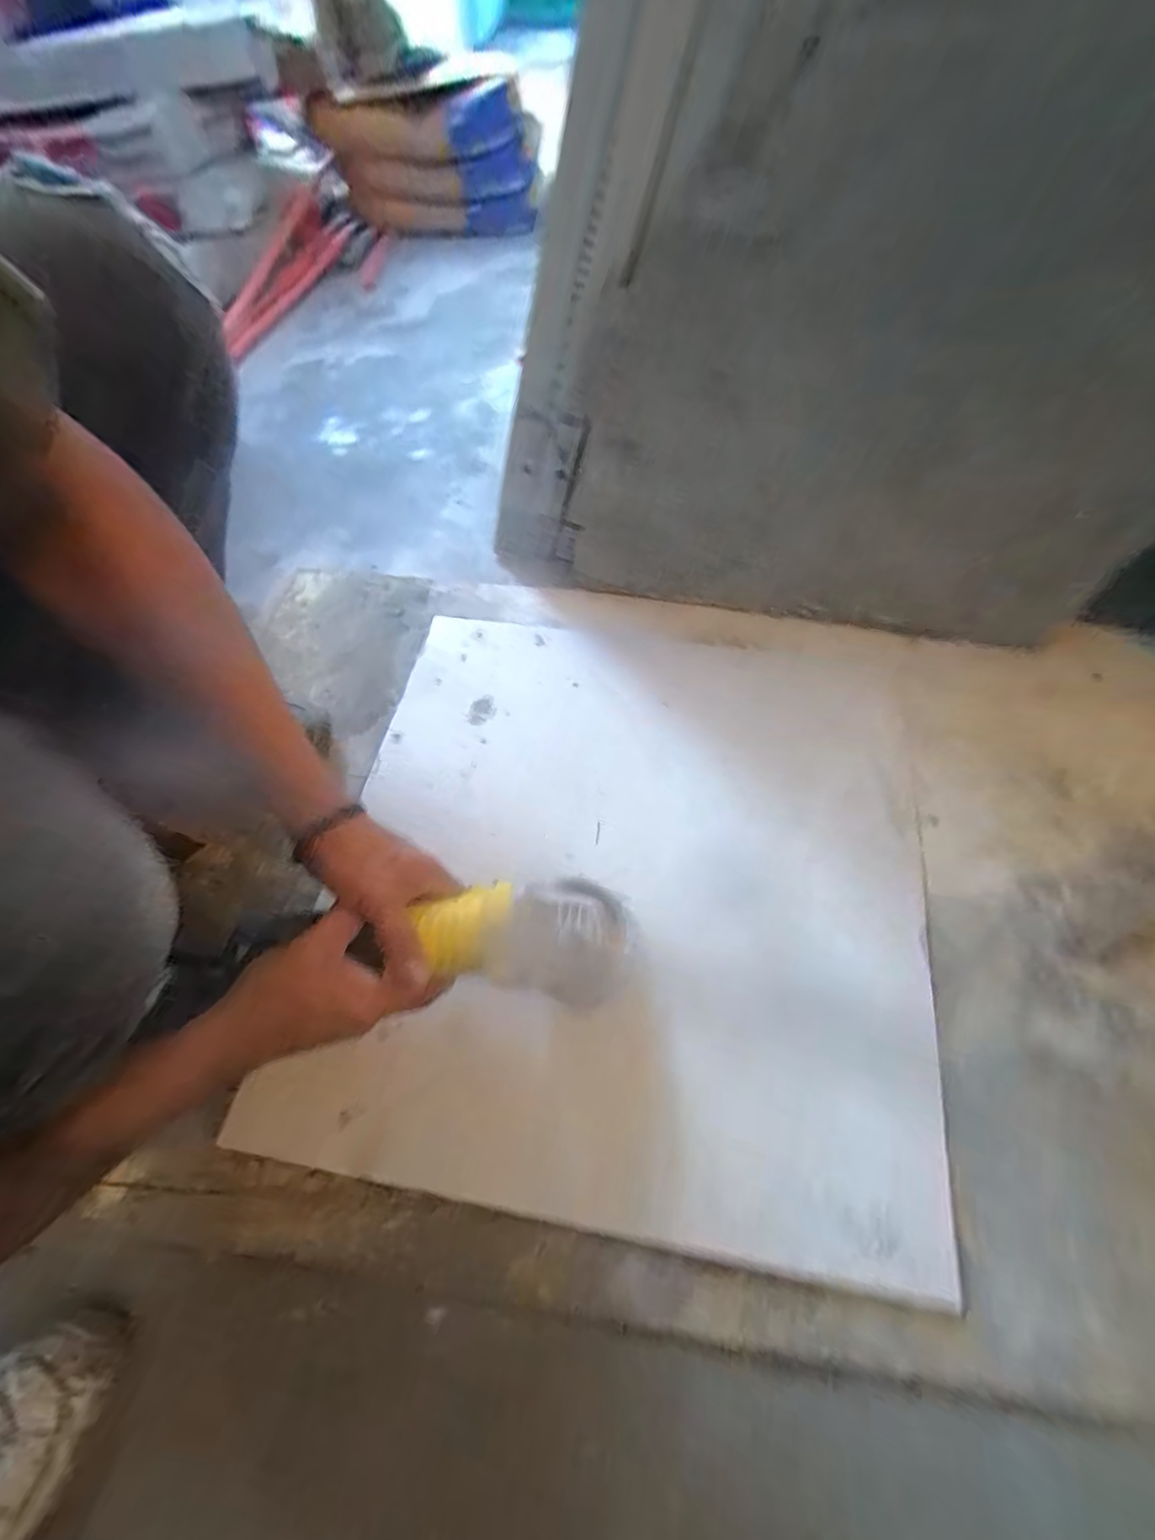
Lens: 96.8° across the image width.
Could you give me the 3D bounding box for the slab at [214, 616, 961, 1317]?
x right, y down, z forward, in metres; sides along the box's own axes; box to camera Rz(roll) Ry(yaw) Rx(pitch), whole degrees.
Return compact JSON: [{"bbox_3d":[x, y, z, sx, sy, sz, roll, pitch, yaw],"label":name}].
[{"bbox_3d":[0.049,0.086,0.522,0.568,0.021,0.583,9,60,6],"label":"slab"}]

